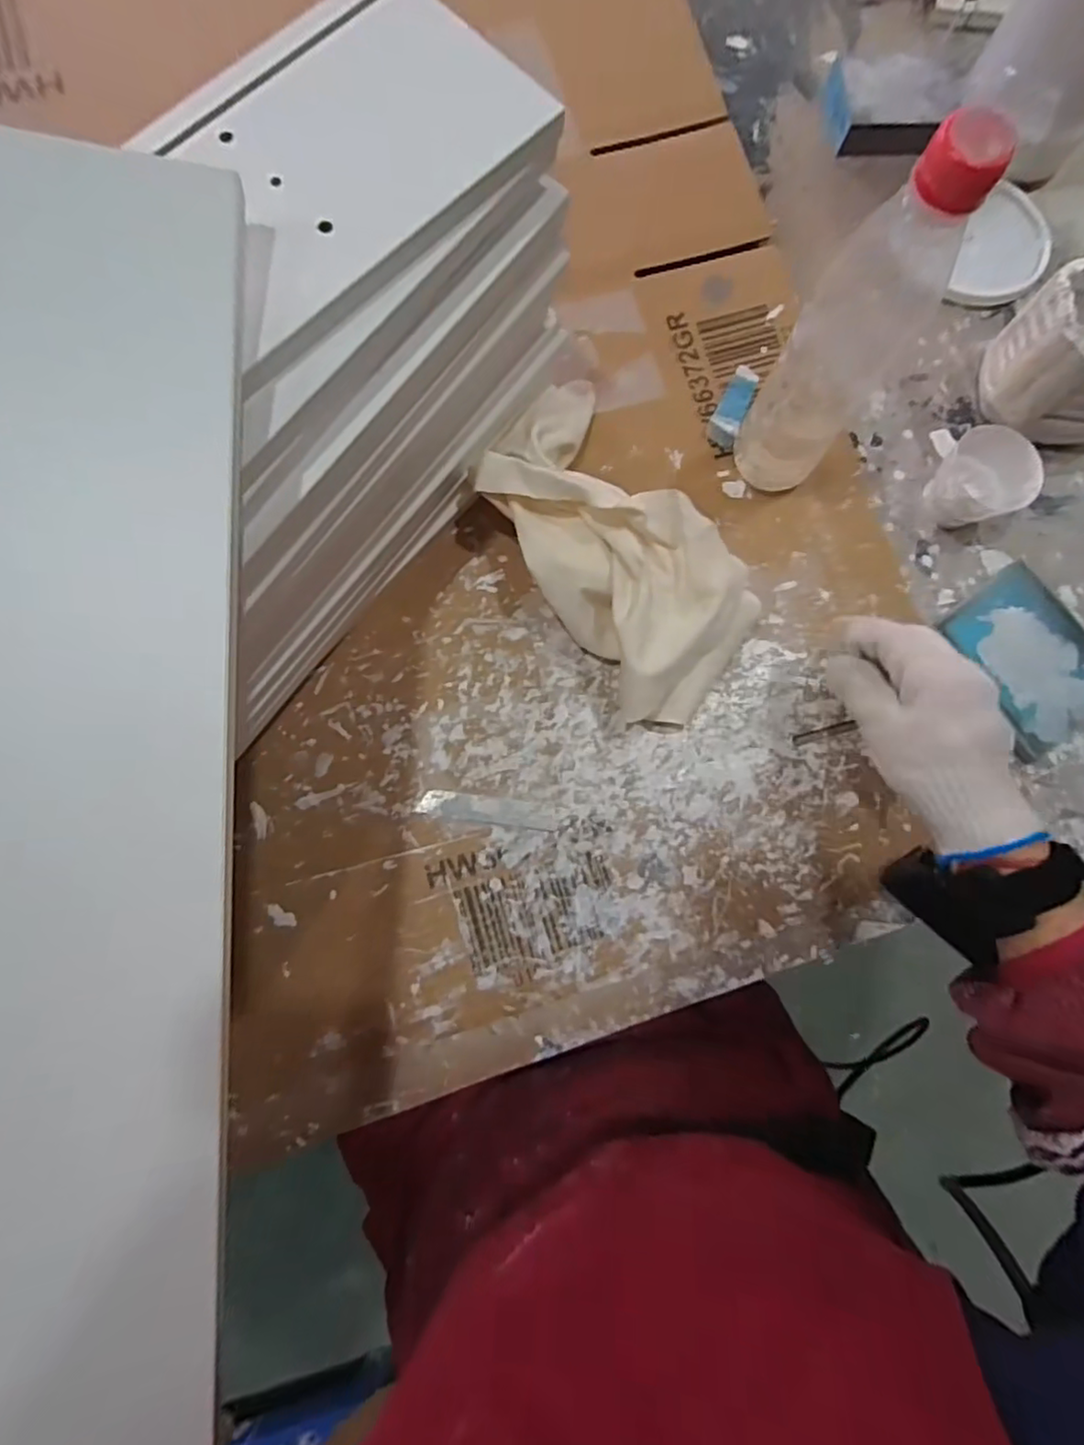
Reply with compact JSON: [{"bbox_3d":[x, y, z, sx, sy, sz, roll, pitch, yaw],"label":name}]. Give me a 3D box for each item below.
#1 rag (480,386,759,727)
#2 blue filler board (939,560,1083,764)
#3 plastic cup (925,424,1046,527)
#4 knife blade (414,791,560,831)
[{"bbox_3d":[0.050,-0.118,0.404,0.116,0.082,0.234,-35,86,-8],"label":"rag"},{"bbox_3d":[0.358,-0.047,0.448,0.096,0.017,0.118,-35,85,-8],"label":"blue filler board"},{"bbox_3d":[0.321,-0.177,0.453,0.057,0.047,0.062,1,81,-4],"label":"plastic cup"},{"bbox_3d":[-0.036,0.059,0.416,0.095,0.004,0.018,9,81,-3],"label":"knife blade"}]

